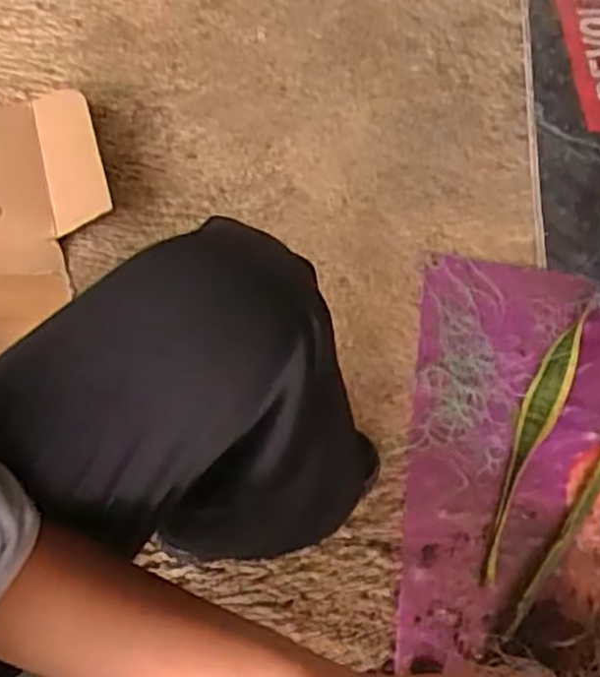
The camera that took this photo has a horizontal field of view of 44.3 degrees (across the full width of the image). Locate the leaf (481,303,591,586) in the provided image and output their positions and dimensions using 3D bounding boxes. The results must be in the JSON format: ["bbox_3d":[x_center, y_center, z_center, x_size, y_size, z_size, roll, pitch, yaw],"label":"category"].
[{"bbox_3d":[0.259,0.107,0.824,0.039,0.014,0.342,26,60,10],"label":"leaf"}]

